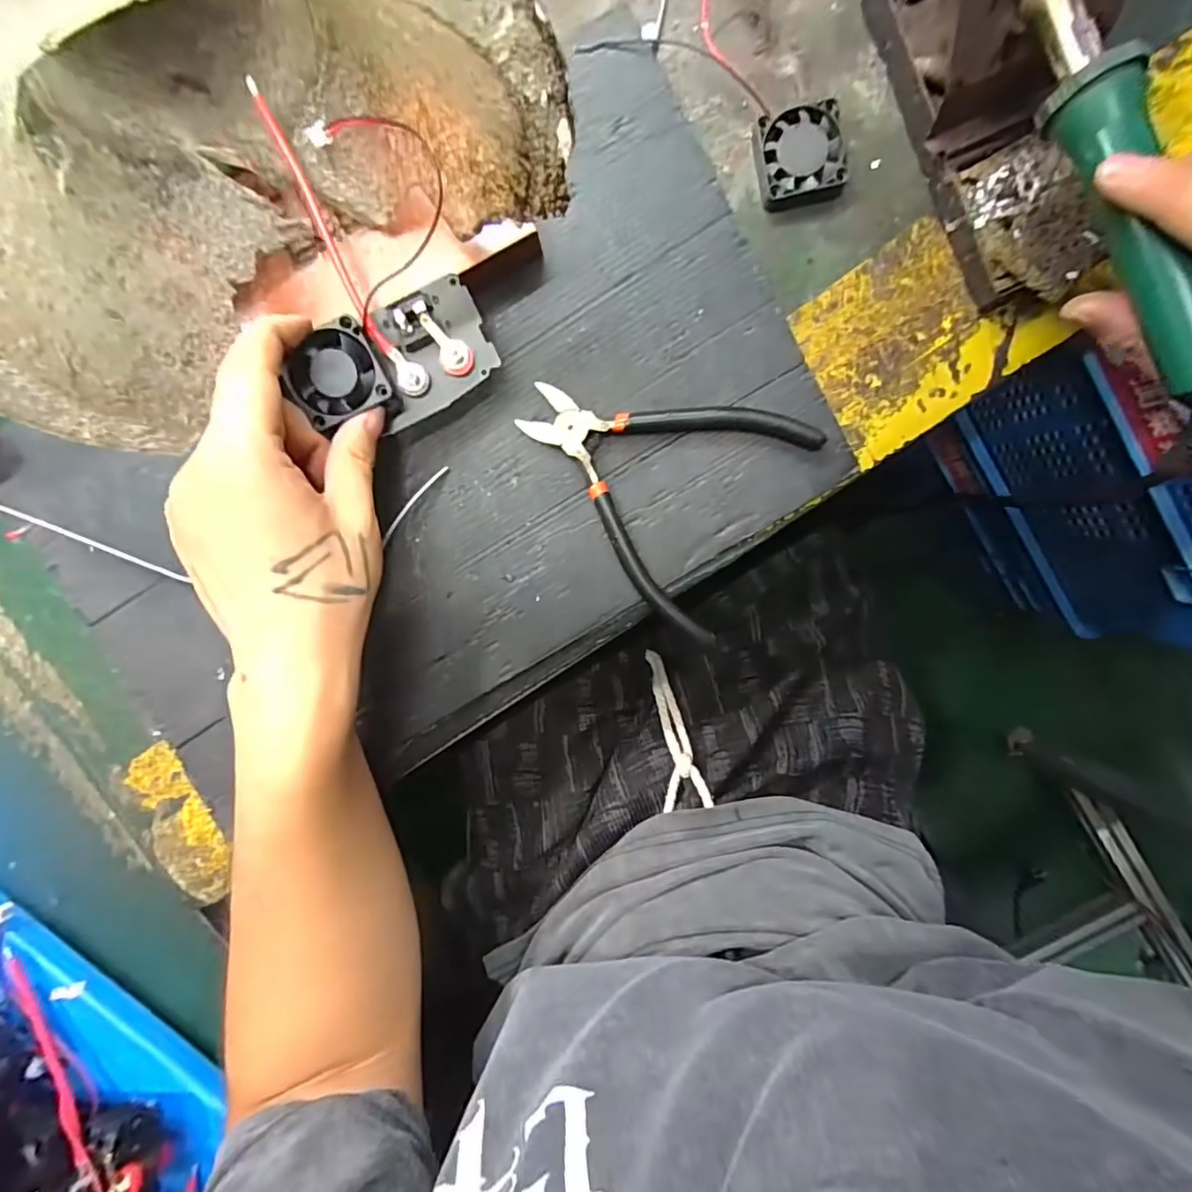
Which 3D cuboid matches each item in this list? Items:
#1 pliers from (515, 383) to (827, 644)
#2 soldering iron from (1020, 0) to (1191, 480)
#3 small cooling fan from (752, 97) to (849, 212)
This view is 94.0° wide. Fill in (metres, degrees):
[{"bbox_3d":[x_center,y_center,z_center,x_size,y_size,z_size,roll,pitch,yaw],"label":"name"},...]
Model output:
[{"bbox_3d":[0.026,-0.063,0.291,0.140,0.013,0.118,30,95,0],"label":"pliers"},{"bbox_3d":[0.201,-0.146,0.211,0.024,0.025,0.201,-18,89,4],"label":"soldering iron"},{"bbox_3d":[0.101,-0.219,0.277,0.041,0.012,0.040,-15,95,4],"label":"small cooling fan"}]

